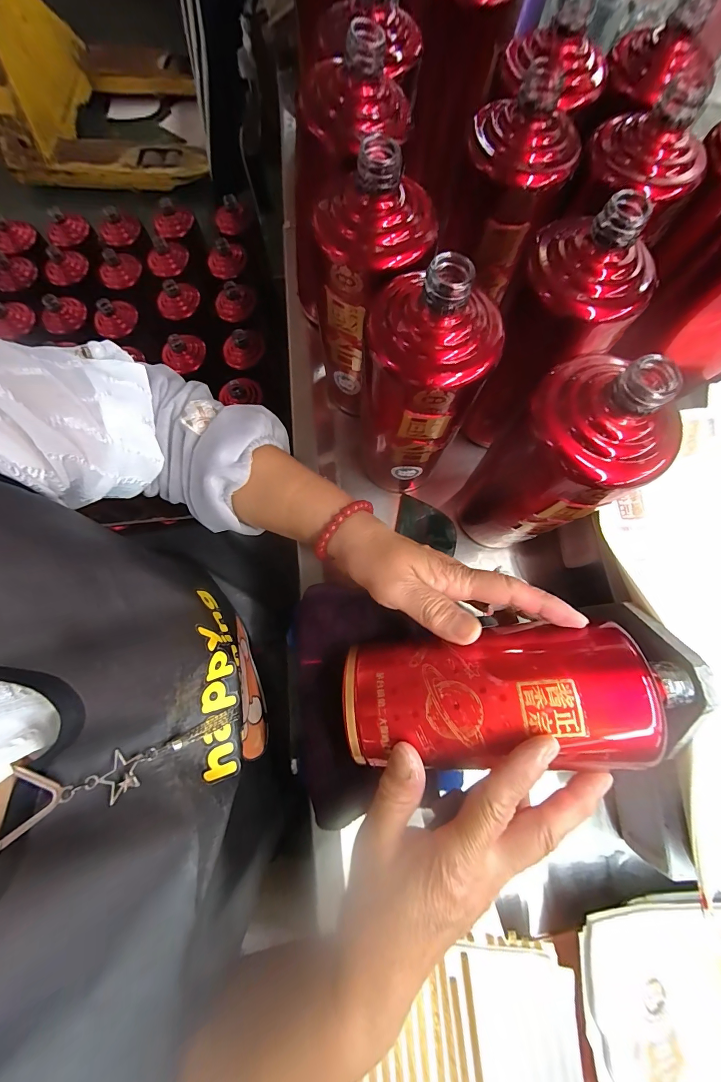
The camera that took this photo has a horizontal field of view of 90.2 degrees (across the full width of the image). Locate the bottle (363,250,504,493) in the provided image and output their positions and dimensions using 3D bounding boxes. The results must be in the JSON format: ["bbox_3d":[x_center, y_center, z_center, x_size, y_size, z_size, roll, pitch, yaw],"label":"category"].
[{"bbox_3d":[0.040,-0.099,0.269,0.072,0.187,0.067,3,76,2],"label":"bottle"}]

